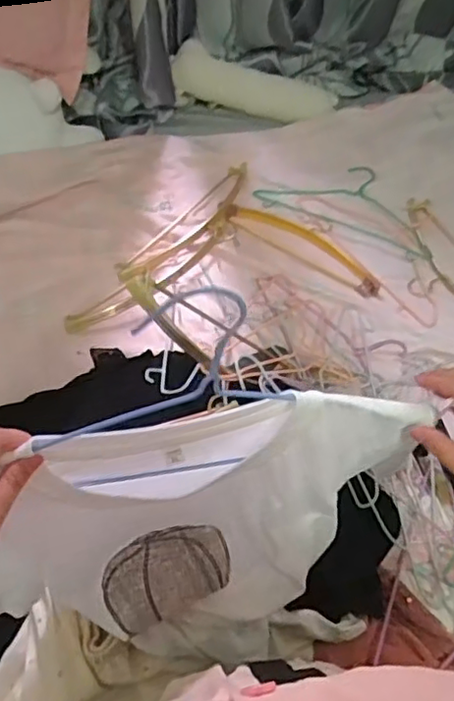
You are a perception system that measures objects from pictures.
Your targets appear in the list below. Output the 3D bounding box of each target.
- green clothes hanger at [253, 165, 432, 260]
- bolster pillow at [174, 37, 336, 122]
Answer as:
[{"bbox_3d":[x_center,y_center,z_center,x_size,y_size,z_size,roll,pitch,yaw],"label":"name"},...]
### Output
[{"bbox_3d":[0.261,-0.309,1.275,0.377,0.025,0.198,24,60,16],"label":"green clothes hanger"},{"bbox_3d":[0.061,-0.584,1.334,0.353,0.080,0.100,13,56,4],"label":"bolster pillow"}]

